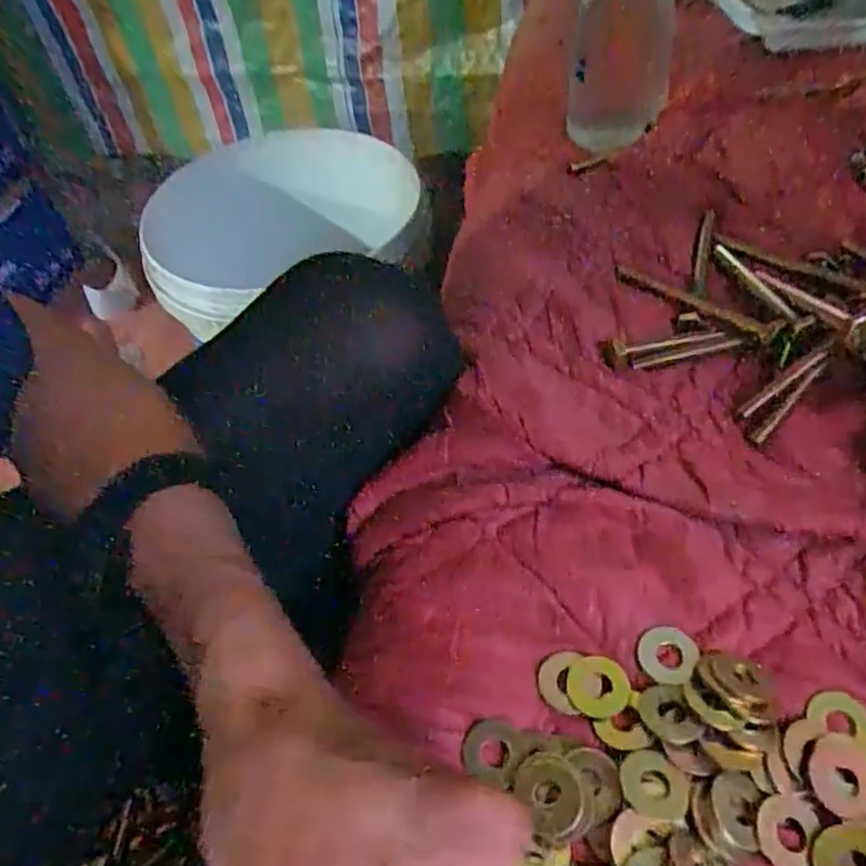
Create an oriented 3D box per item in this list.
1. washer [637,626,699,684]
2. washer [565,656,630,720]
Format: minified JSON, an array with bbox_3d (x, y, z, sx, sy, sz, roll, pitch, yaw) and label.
[{"bbox_3d":[0.095,0.089,0.281,0.022,0.004,0.025,20,56,19],"label":"washer"},{"bbox_3d":[0.066,0.100,0.275,0.024,0.004,0.025,-3,51,3],"label":"washer"}]

